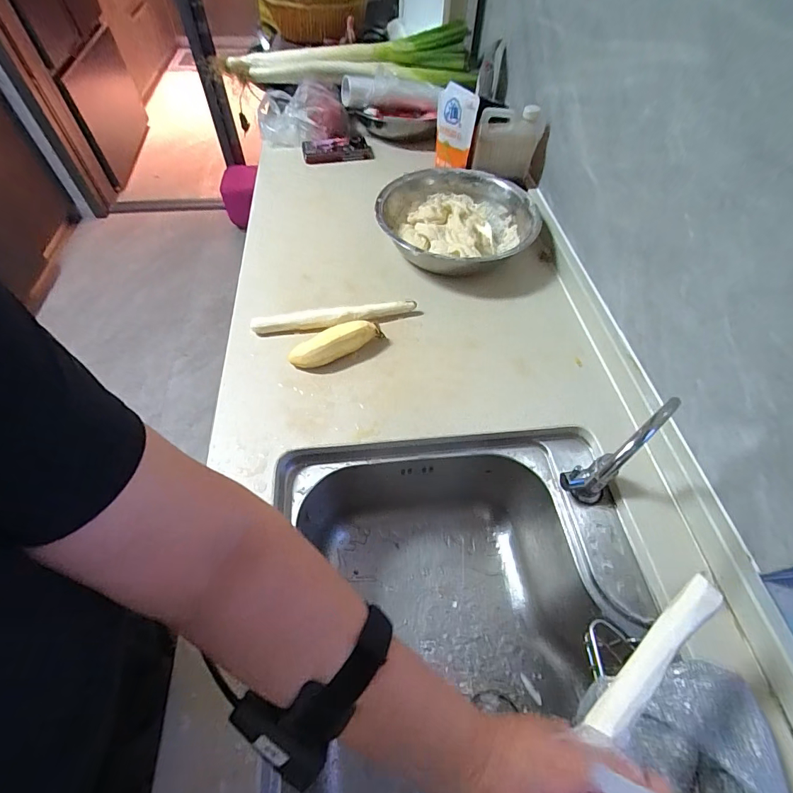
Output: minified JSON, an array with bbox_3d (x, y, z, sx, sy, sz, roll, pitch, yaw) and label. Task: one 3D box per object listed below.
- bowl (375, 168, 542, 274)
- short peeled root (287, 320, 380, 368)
[{"bbox_3d":[0.114,-0.324,0.781,0.287,0.085,0.281,0,55,-1],"label":"bowl"},{"bbox_3d":[-0.095,-0.079,0.622,0.137,0.041,0.042,-21,58,-15],"label":"short peeled root"}]

